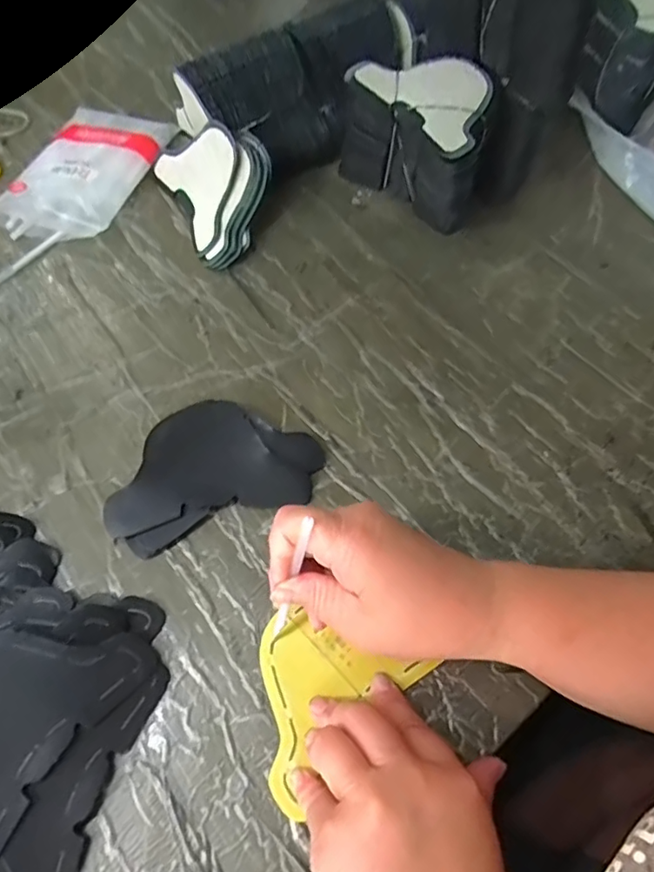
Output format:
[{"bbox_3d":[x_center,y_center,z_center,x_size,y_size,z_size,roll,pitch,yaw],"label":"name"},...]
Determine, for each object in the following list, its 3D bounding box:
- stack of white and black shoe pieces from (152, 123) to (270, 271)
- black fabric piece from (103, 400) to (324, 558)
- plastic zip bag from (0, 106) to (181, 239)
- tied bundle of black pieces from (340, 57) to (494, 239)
[{"bbox_3d":[-0.100,-0.234,0.511,0.098,0.032,0.144,-39,68,20],"label":"stack of white and black shoe pieces"},{"bbox_3d":[-0.080,0.020,0.388,0.145,0.010,0.097,-12,62,-8],"label":"black fabric piece"},{"bbox_3d":[-0.234,-0.258,0.542,0.110,0.033,0.177,18,62,8],"label":"plastic zip bag"},{"bbox_3d":[0.086,-0.261,0.499,0.081,0.112,0.139,-34,67,-18],"label":"tied bundle of black pieces"}]

